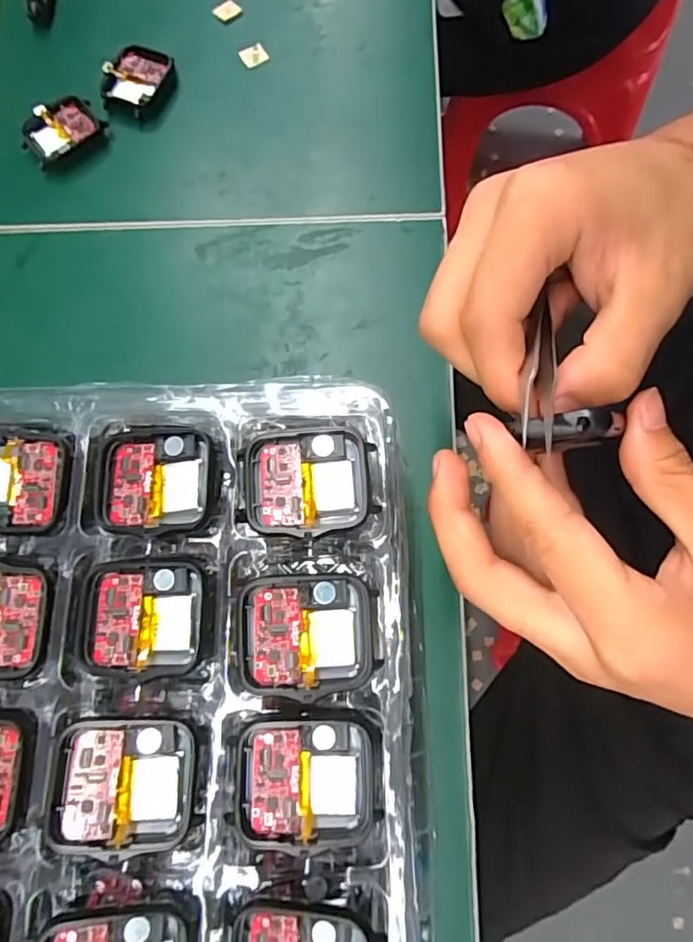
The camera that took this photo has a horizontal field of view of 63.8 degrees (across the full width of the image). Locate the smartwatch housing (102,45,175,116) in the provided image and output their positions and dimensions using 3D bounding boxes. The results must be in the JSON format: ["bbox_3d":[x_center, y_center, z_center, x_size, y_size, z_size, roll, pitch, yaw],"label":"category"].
[{"bbox_3d":[-0.131,-0.245,0.350,0.036,0.013,0.042,19,77,6],"label":"smartwatch housing"}]

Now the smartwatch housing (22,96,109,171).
[{"bbox_3d":[-0.175,-0.210,0.342,0.047,0.010,0.033,-34,78,-7],"label":"smartwatch housing"}]

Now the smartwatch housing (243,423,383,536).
[{"bbox_3d":[-0.013,0.004,0.199,0.044,0.011,0.038,-2,76,3],"label":"smartwatch housing"}]

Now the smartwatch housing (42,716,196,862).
[{"bbox_3d":[-0.070,0.097,0.174,0.041,0.009,0.037,-1,76,3],"label":"smartwatch housing"}]

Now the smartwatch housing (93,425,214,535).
[{"bbox_3d":[-0.070,0.003,0.200,0.043,0.007,0.039,-3,76,3],"label":"smartwatch housing"}]

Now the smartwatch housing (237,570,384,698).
[{"bbox_3d":[-0.013,0.053,0.183,0.044,0.011,0.037,-4,76,0],"label":"smartwatch housing"}]

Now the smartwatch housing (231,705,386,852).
[{"bbox_3d":[-0.012,0.099,0.180,0.046,0.011,0.039,-4,76,3],"label":"smartwatch housing"}]

